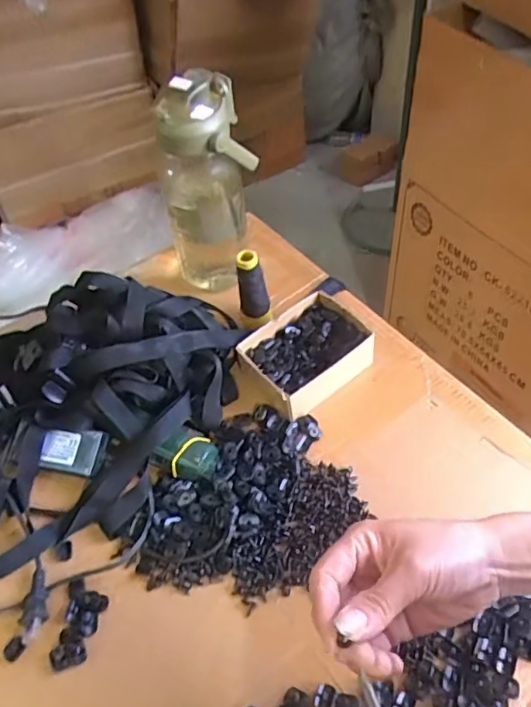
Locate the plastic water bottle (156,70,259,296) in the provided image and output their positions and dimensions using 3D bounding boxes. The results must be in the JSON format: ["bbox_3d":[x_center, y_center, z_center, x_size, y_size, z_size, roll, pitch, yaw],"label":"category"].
[{"bbox_3d":[-0.066,-0.190,0.673,0.107,0.274,0.088,-15,49,-8],"label":"plastic water bottle"}]

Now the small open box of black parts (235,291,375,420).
[{"bbox_3d":[0.048,0.000,0.638,0.128,0.051,0.104,-33,53,-22],"label":"small open box of black parts"}]

